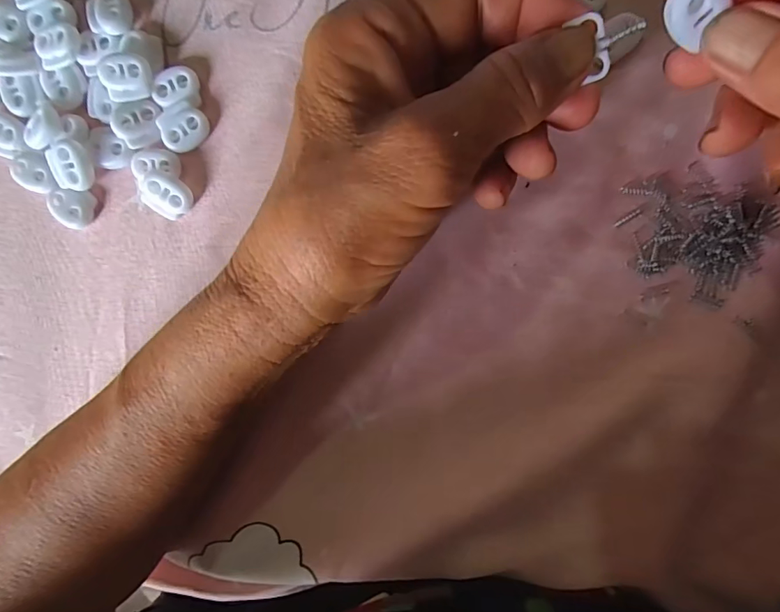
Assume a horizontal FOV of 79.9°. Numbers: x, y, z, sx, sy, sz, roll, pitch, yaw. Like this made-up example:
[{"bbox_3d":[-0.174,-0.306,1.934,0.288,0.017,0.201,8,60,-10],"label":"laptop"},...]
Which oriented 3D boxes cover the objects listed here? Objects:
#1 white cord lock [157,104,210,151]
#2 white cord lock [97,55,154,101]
[{"bbox_3d":[-0.093,-0.081,0.210,0.021,0.004,0.017,-20,93,7],"label":"white cord lock"},{"bbox_3d":[-0.117,-0.101,0.206,0.022,0.006,0.019,-11,112,1],"label":"white cord lock"}]

